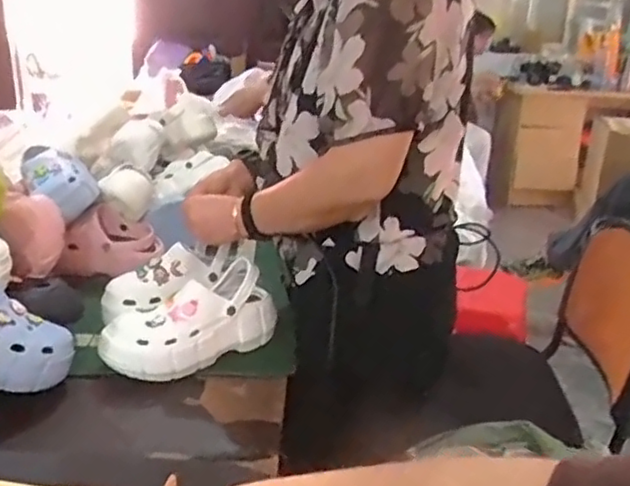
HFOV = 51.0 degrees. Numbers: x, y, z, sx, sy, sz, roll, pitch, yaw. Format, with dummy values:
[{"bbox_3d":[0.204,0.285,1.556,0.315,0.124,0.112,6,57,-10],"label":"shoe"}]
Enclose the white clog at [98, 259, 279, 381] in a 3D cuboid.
[{"bbox_3d":[-0.181,0.121,1.005,0.266,0.114,0.083,-13,24,-36],"label":"white clog"}]

